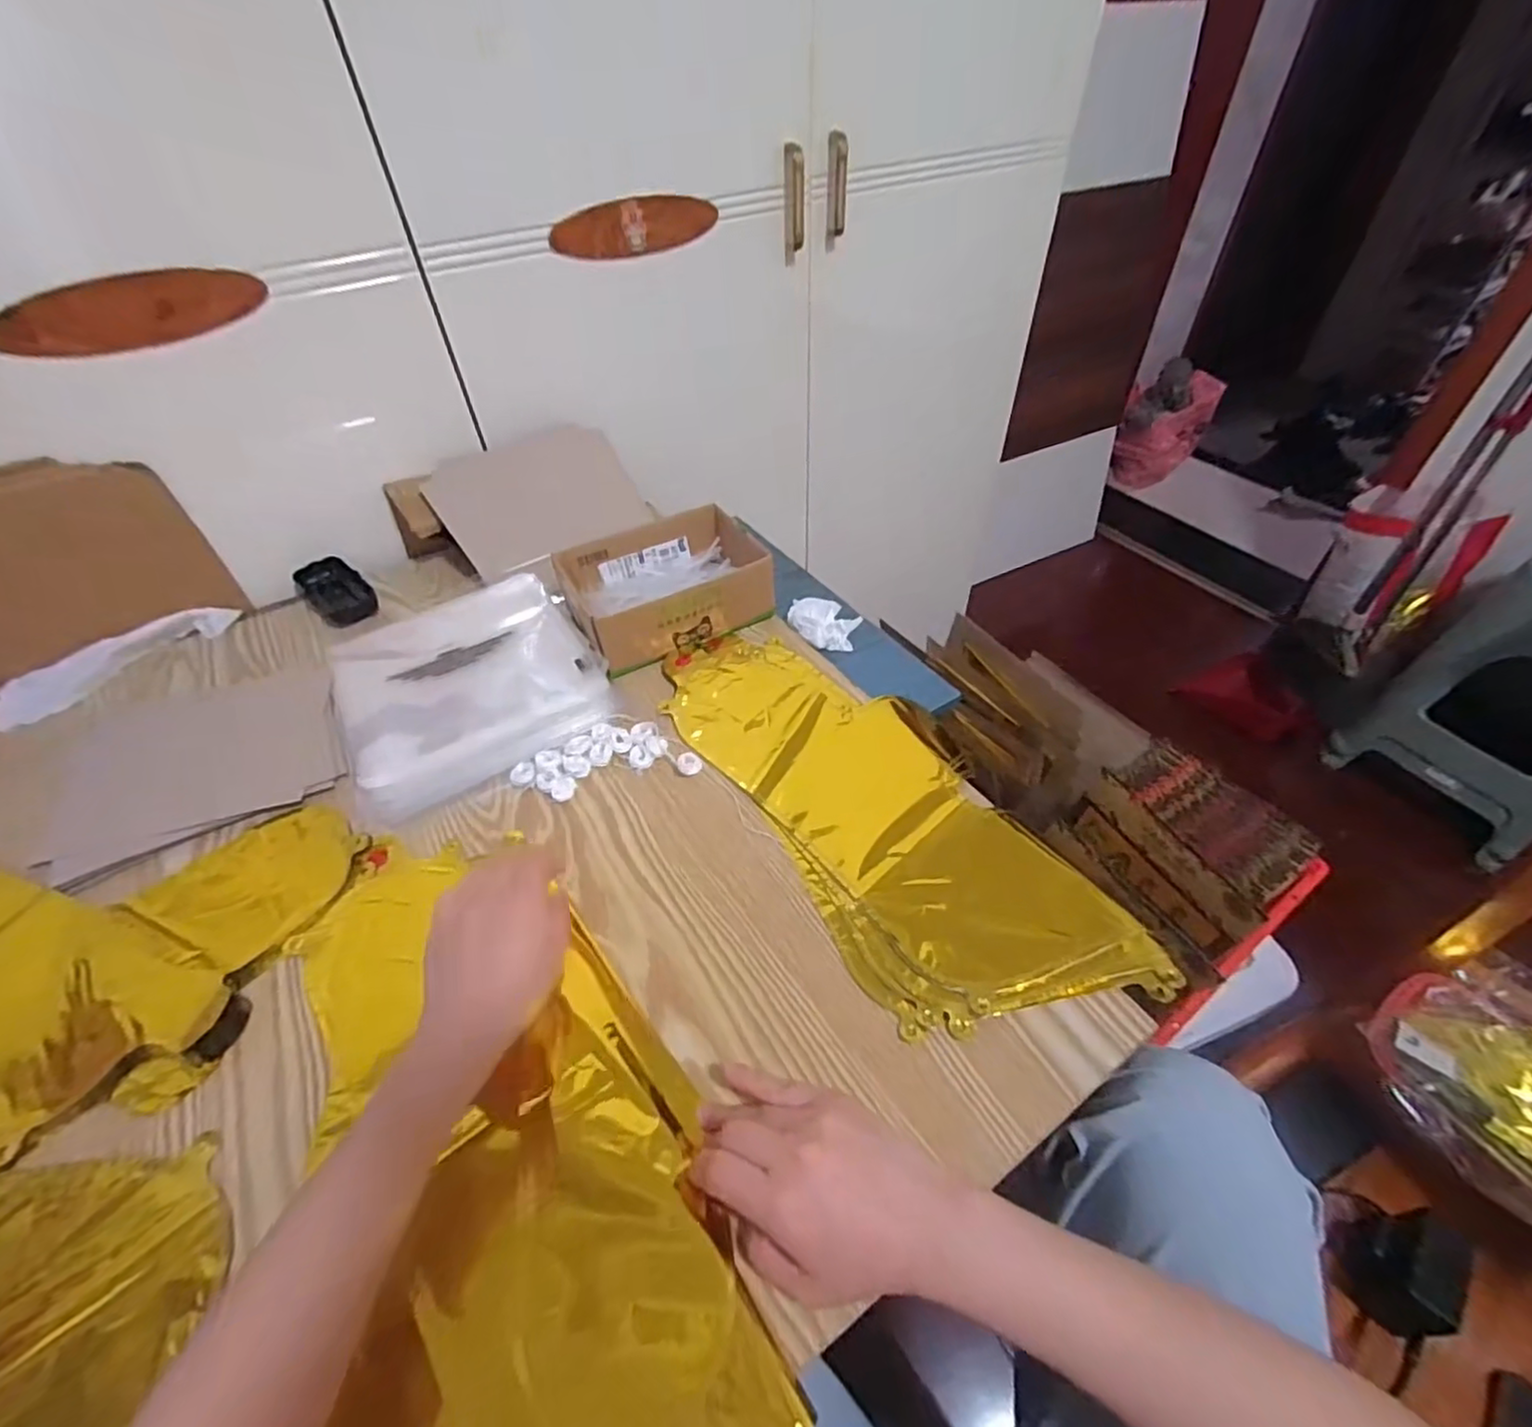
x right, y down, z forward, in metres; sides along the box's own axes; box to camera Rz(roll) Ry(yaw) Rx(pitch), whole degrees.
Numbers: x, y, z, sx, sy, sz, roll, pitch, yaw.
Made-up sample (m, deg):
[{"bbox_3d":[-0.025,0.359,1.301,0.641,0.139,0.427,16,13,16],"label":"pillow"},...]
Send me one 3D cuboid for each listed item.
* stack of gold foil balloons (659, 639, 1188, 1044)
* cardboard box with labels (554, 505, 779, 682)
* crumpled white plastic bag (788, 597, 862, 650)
[{"bbox_3d":[0.077,0.062,0.517,0.176,0.023,0.413,-26,53,-20],"label":"stack of gold foil balloons"},{"bbox_3d":[-0.098,-0.133,0.663,0.194,0.056,0.149,-22,52,-17],"label":"cardboard box with labels"},{"bbox_3d":[0.059,-0.093,0.676,0.073,0.018,0.070,24,48,-2],"label":"crumpled white plastic bag"}]

